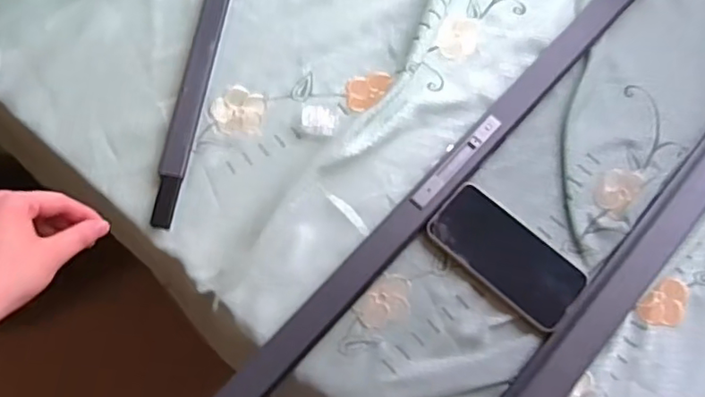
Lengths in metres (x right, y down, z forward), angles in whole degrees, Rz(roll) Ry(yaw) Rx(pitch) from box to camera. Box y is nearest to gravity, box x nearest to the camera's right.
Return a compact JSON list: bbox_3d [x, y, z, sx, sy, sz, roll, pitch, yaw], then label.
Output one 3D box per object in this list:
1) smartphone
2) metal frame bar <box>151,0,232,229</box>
[{"bbox_3d":[0.161,0.057,0.620,0.160,0.012,0.085,40,74,11],"label":"smartphone"},{"bbox_3d":[-0.161,-0.244,0.714,0.032,0.019,0.580,8,71,1],"label":"metal frame bar"}]

